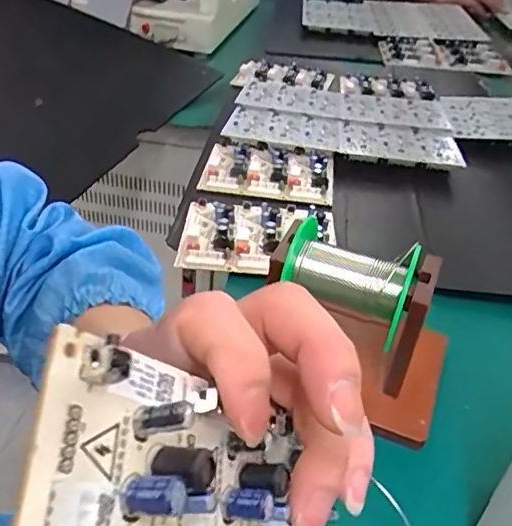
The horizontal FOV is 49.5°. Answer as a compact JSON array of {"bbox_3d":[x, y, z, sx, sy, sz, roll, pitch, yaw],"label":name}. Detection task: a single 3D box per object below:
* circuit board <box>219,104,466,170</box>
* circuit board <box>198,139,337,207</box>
[{"bbox_3d":[0.100,-0.154,0.658,0.271,0.018,0.101,12,38,8],"label":"circuit board"},{"bbox_3d":[0.015,-0.099,0.591,0.134,0.015,0.105,9,38,5],"label":"circuit board"}]

